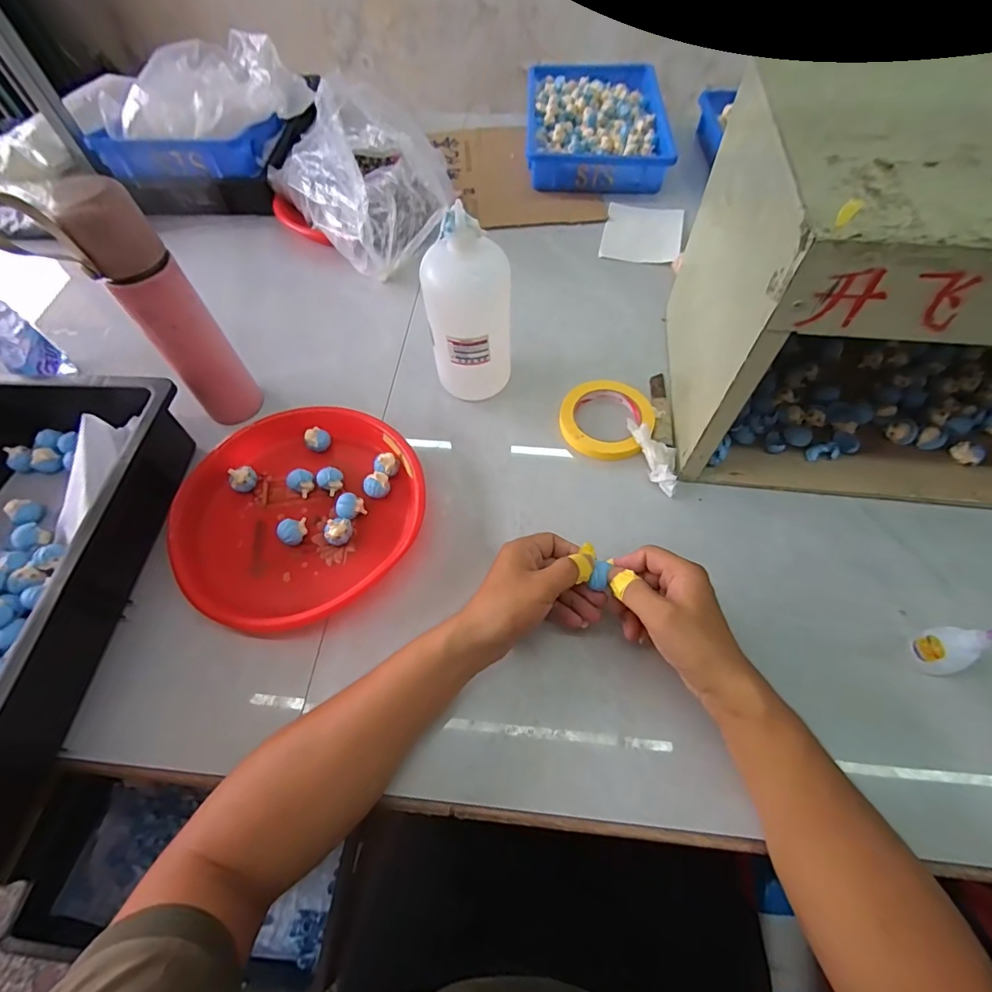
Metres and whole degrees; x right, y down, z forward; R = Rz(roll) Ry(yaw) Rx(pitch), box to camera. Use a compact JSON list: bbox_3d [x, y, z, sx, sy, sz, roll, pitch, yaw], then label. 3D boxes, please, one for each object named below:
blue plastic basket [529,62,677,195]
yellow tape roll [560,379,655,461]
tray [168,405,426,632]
[{"bbox_3d":[0.183,-0.687,0.886,0.243,0.061,0.380,1,60,3],"label":"blue plastic basket"},{"bbox_3d":[0.130,-0.091,0.565,0.106,0.016,0.106,-1,60,2],"label":"yellow tape roll"},{"bbox_3d":[-0.206,0.015,0.509,0.241,0.040,0.245,38,68,21],"label":"tray"}]

